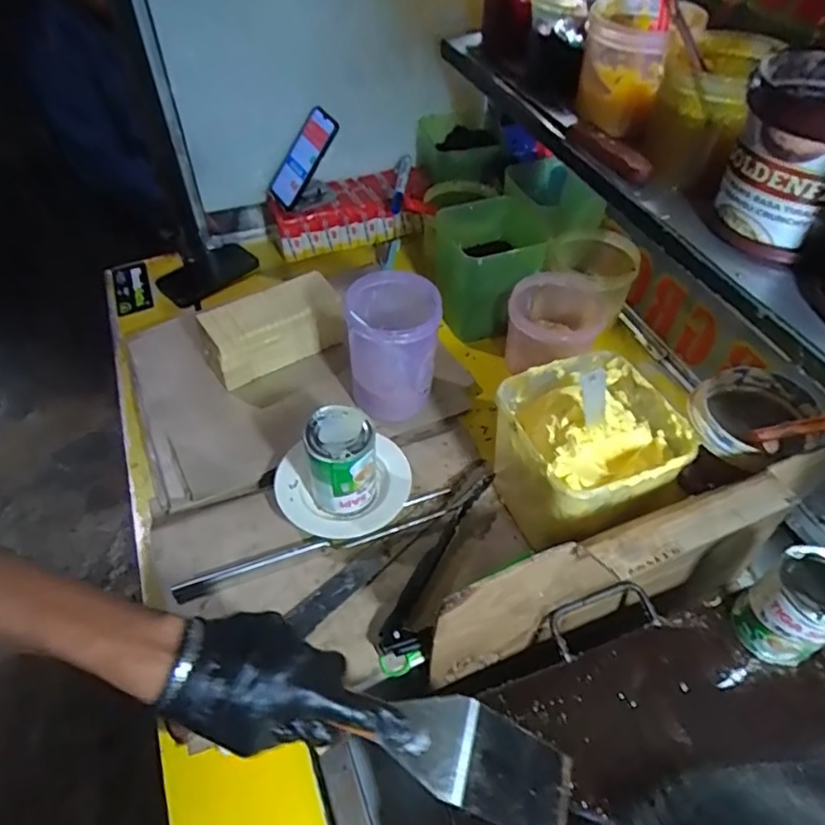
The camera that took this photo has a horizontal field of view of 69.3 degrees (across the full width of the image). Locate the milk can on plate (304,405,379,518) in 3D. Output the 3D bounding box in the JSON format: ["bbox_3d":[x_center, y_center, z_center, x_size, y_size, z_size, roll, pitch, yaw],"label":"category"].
[{"bbox_3d":[-0.077,0.048,0.635,0.067,0.095,0.072,-2,50,3],"label":"milk can on plate"}]

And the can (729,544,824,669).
[{"bbox_3d":[0.353,0.182,0.551,0.069,0.119,0.072,-2,50,3],"label":"can"}]

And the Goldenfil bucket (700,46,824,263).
[{"bbox_3d":[0.329,-0.217,0.508,0.112,0.131,0.118,-2,50,3],"label":"Goldenfil bucket"}]

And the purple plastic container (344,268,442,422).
[{"bbox_3d":[-0.027,-0.077,0.733,0.096,0.160,0.109,-7,50,-1],"label":"purple plastic container"}]

